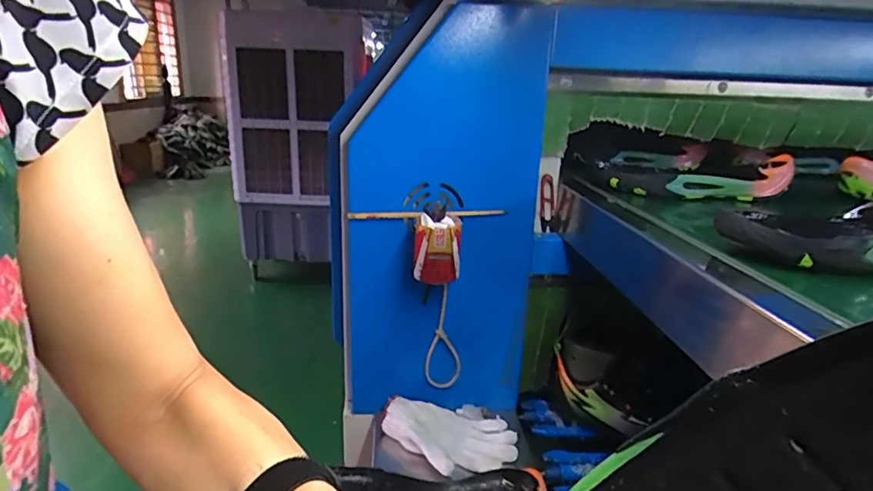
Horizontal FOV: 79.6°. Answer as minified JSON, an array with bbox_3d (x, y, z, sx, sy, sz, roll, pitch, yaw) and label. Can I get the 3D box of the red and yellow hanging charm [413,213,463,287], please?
[{"bbox_3d":[0.001,0.004,0.748,0.065,0.087,0.064,2,18,0],"label":"red and yellow hanging charm"}]

